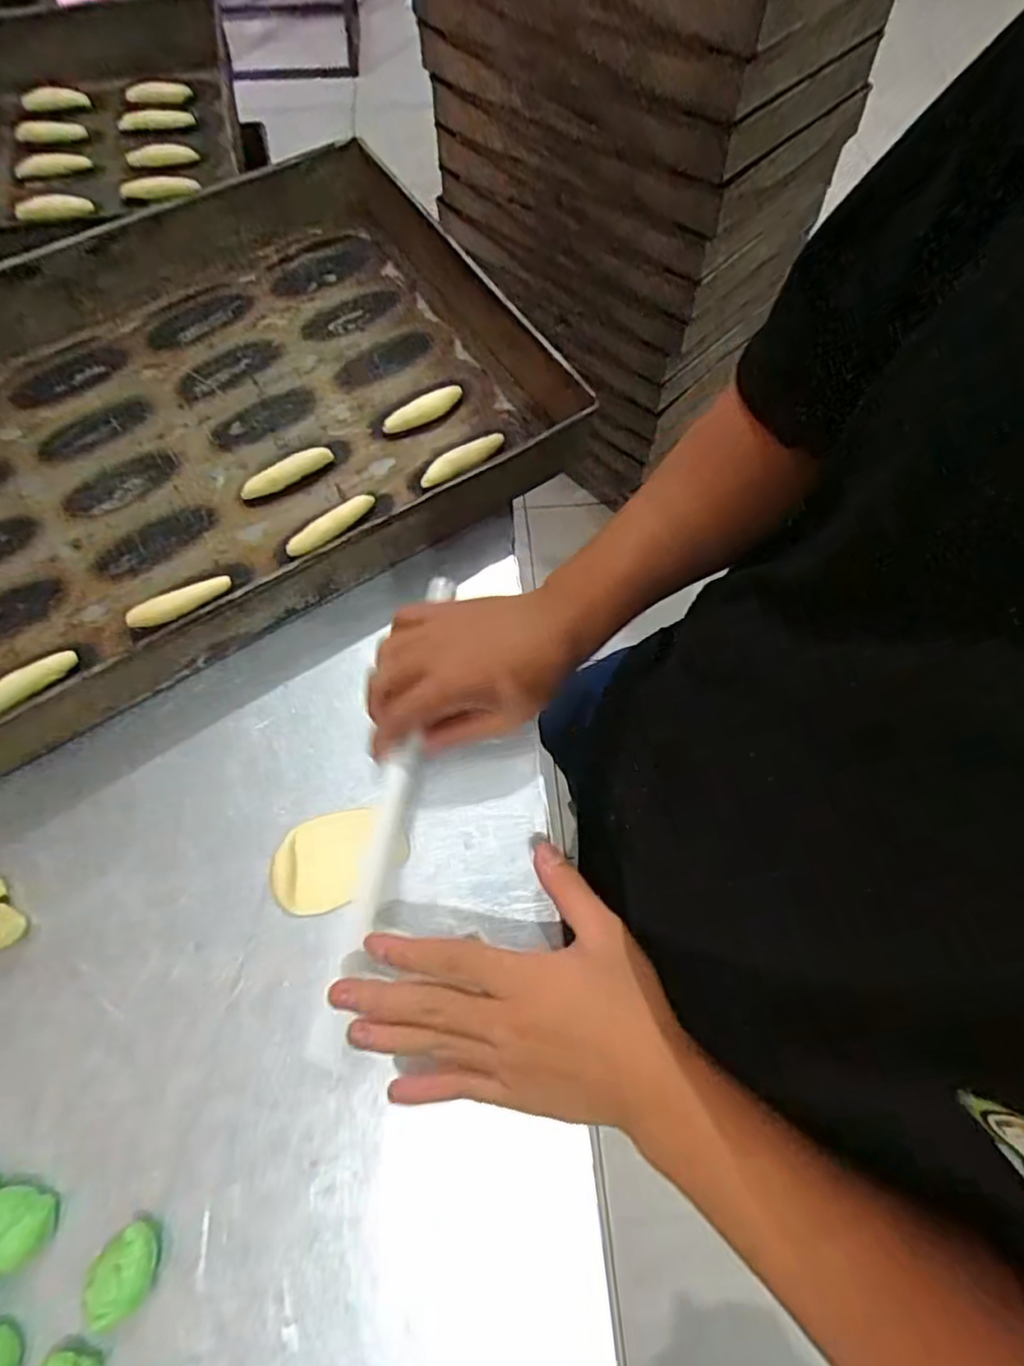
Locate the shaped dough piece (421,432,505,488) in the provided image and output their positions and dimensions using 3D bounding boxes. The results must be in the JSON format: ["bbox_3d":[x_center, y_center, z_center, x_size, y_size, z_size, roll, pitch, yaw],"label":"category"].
[{"bbox_3d":[-0.037,-0.169,0.496,0.073,0.014,0.019,-32,72,-15],"label":"shaped dough piece"}]

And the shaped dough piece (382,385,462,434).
[{"bbox_3d":[-0.071,-0.218,0.520,0.069,0.012,0.018,-29,71,-14],"label":"shaped dough piece"}]

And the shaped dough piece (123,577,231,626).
[{"bbox_3d":[-0.227,-0.054,0.448,0.070,0.014,0.021,-23,69,-11],"label":"shaped dough piece"}]

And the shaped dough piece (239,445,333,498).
[{"bbox_3d":[-0.170,-0.159,0.491,0.071,0.016,0.017,-26,70,-13],"label":"shaped dough piece"}]

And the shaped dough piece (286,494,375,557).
[{"bbox_3d":[-0.130,-0.115,0.473,0.072,0.015,0.017,-41,74,-17],"label":"shaped dough piece"}]

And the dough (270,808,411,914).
[{"bbox_3d":[-0.104,0.104,0.392,0.079,0.008,0.052,-18,68,-9],"label":"dough"}]

